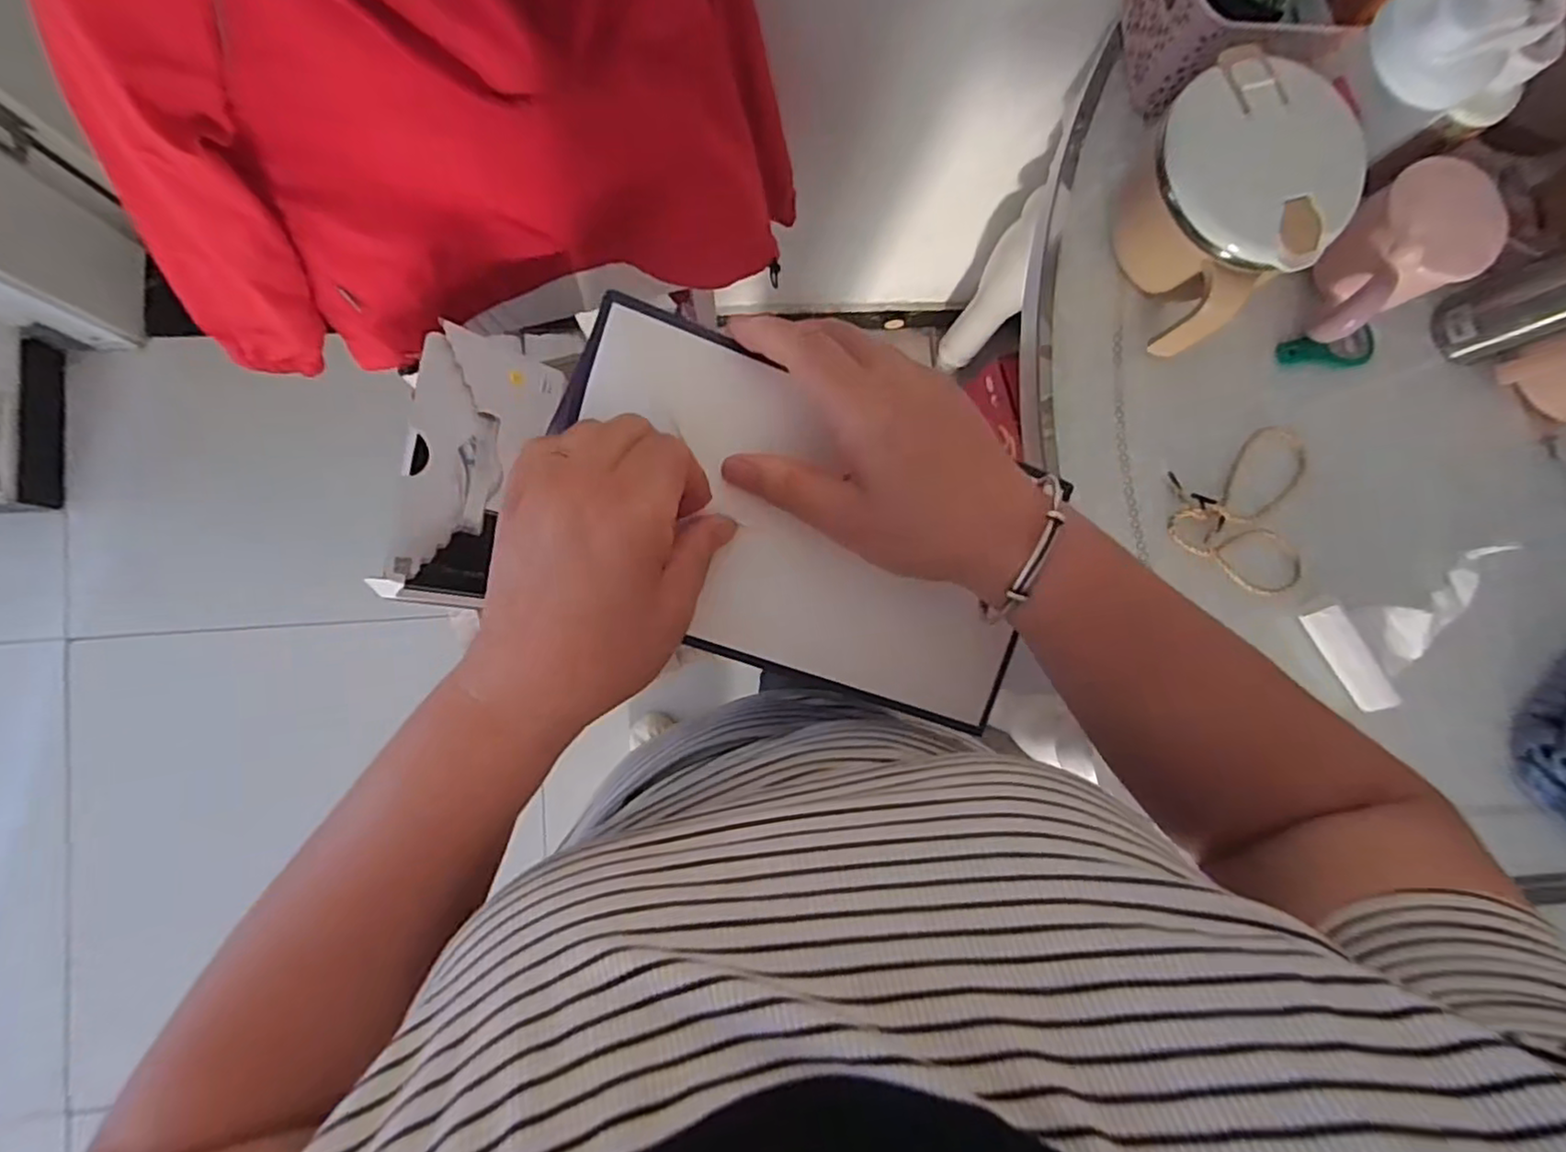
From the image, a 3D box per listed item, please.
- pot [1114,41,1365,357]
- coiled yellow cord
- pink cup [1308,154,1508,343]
[{"bbox_3d":[0.355,-0.305,0.552,0.189,0.110,0.161,-37,90,-7],"label":"pot"},{"bbox_3d":[0.395,-0.063,0.586,0.133,0.011,0.142,0,85,-6],"label":"coiled yellow cord"},{"bbox_3d":[0.522,-0.281,0.568,0.122,0.094,0.102,-27,88,-7],"label":"pink cup"}]

